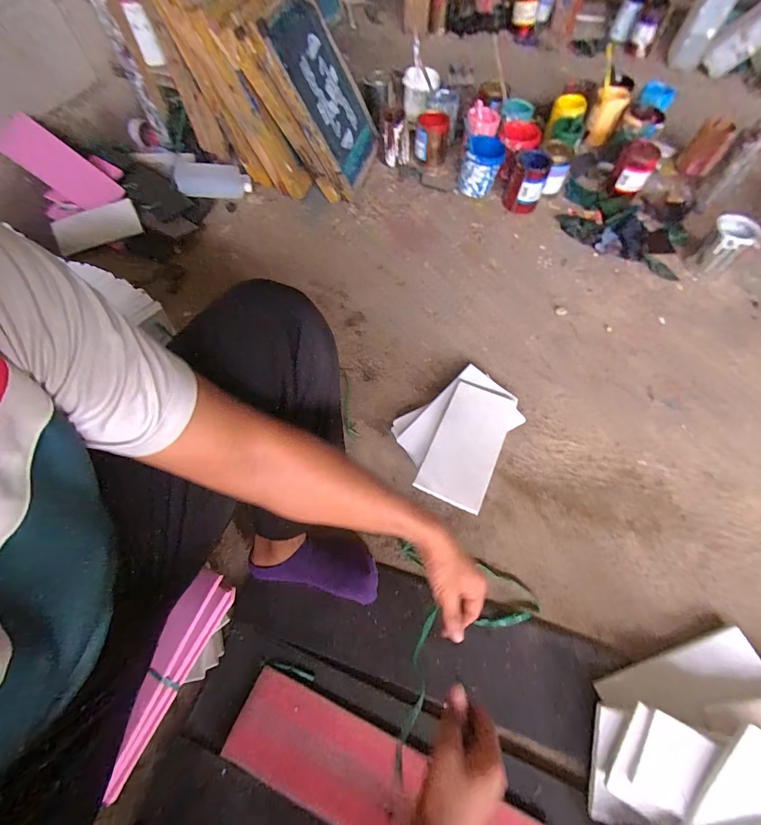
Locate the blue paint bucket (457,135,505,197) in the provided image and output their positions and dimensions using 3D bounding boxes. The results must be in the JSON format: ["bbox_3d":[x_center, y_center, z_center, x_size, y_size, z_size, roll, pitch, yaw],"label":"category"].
[{"bbox_3d":[0.323,-0.785,1.183,0.116,0.139,0.113,0,63,1],"label":"blue paint bucket"}]

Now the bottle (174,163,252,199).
[{"bbox_3d":[-0.544,-0.750,1.200,0.231,0.067,0.087,7,63,4],"label":"bottle"}]

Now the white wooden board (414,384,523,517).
[{"bbox_3d":[0.191,0.064,0.793,0.148,0.021,0.279,24,66,13],"label":"white wooden board"}]

